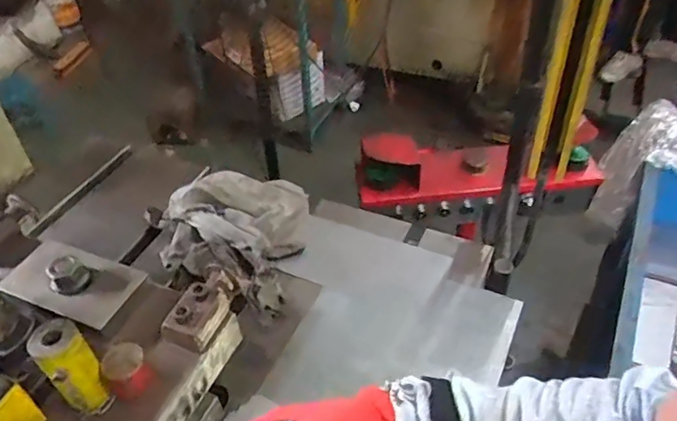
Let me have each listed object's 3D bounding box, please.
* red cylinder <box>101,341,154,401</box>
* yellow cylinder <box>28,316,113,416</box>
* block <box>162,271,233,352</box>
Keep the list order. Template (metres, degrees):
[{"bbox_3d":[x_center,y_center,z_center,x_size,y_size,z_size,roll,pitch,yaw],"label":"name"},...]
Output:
[{"bbox_3d":[-0.198,0.156,0.531,0.038,0.055,0.039,-3,43,3],"label":"red cylinder"},{"bbox_3d":[-0.238,0.143,0.504,0.041,0.096,0.038,-36,51,-29],"label":"yellow cylinder"},{"bbox_3d":[-0.138,0.101,0.573,0.041,0.038,0.084,18,48,23],"label":"block"}]

